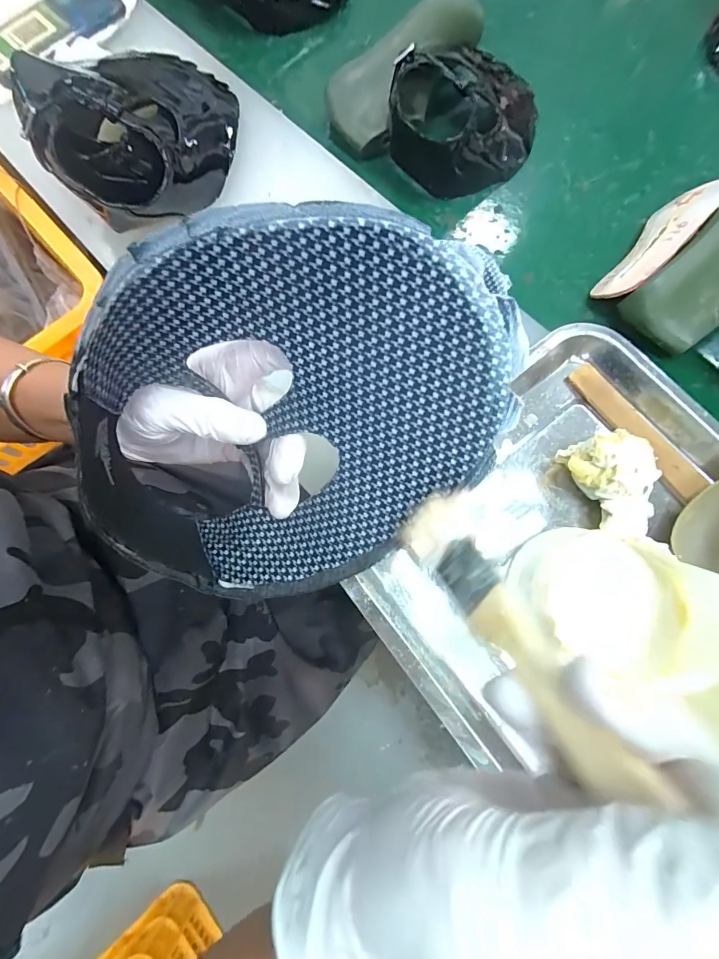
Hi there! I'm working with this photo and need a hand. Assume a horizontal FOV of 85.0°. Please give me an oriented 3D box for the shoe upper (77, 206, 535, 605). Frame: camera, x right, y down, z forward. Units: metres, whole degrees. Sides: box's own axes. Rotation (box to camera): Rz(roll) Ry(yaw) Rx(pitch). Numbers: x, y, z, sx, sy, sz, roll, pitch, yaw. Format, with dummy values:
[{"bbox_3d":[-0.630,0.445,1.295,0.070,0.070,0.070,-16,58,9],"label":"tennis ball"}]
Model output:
[{"bbox_3d":[-0.037,-0.022,0.182,0.157,0.070,0.207,40,115,-10],"label":"shoe upper"}]

